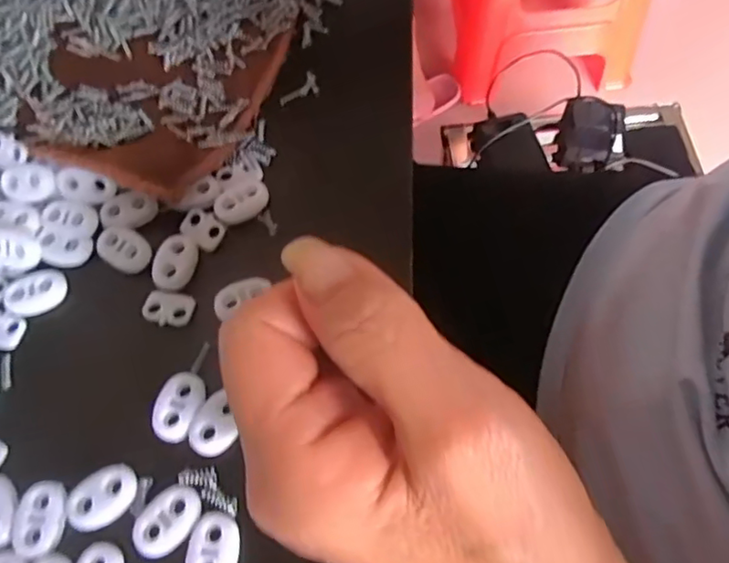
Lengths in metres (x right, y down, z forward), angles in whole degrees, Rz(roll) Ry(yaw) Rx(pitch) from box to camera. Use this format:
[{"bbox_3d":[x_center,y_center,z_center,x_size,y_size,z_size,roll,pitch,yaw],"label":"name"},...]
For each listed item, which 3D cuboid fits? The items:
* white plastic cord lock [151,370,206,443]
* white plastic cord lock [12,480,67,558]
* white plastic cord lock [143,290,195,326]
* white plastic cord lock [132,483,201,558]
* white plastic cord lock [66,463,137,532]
[{"bbox_3d":[-0.065,0.042,0.205,0.016,0.004,0.024,19,66,10],"label":"white plastic cord lock"},{"bbox_3d":[-0.105,0.076,0.193,0.016,0.004,0.023,-3,64,0],"label":"white plastic cord lock"},{"bbox_3d":[-0.074,0.010,0.224,0.020,0.004,0.012,13,65,8],"label":"white plastic cord lock"},{"bbox_3d":[-0.063,0.076,0.190,0.023,0.004,0.015,-40,70,-16],"label":"white plastic cord lock"},{"bbox_3d":[-0.086,0.070,0.194,0.023,0.004,0.016,-33,68,-14],"label":"white plastic cord lock"}]

